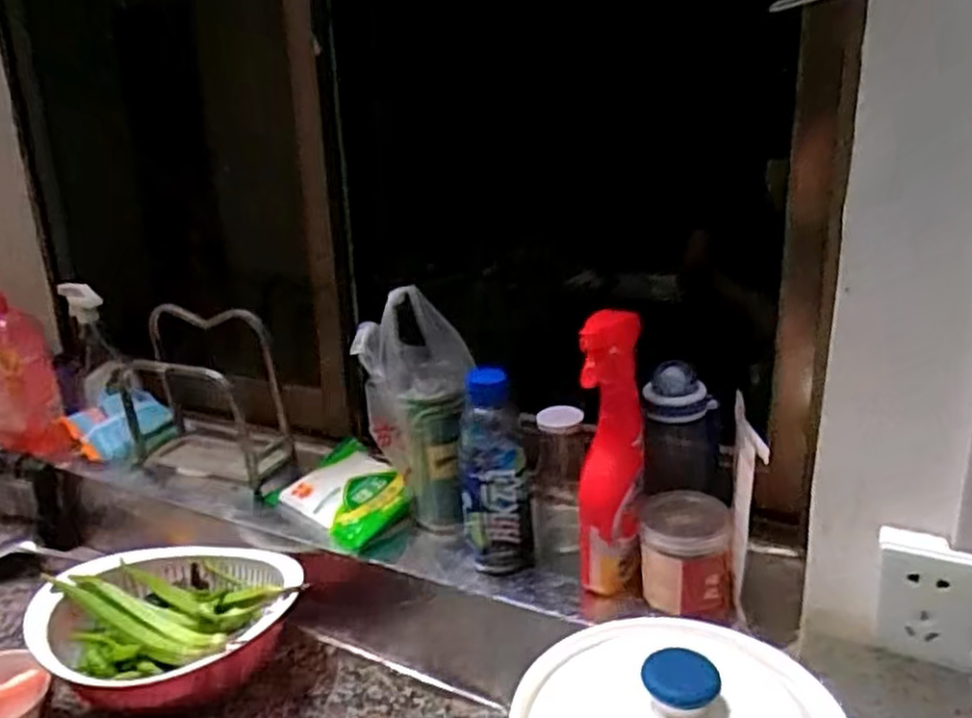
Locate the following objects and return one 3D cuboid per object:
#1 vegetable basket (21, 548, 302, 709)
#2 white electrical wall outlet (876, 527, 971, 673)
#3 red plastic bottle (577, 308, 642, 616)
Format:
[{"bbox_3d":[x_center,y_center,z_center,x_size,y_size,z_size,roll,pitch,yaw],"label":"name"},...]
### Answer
[{"bbox_3d":[-0.340,0.302,0.802,0.272,0.113,0.220,2,18,11],"label":"vegetable basket"},{"bbox_3d":[0.324,0.168,0.493,0.109,0.088,0.019,8,21,29],"label":"white electrical wall outlet"},{"bbox_3d":[0.118,0.095,0.705,0.059,0.280,0.073,1,18,9],"label":"red plastic bottle"}]

